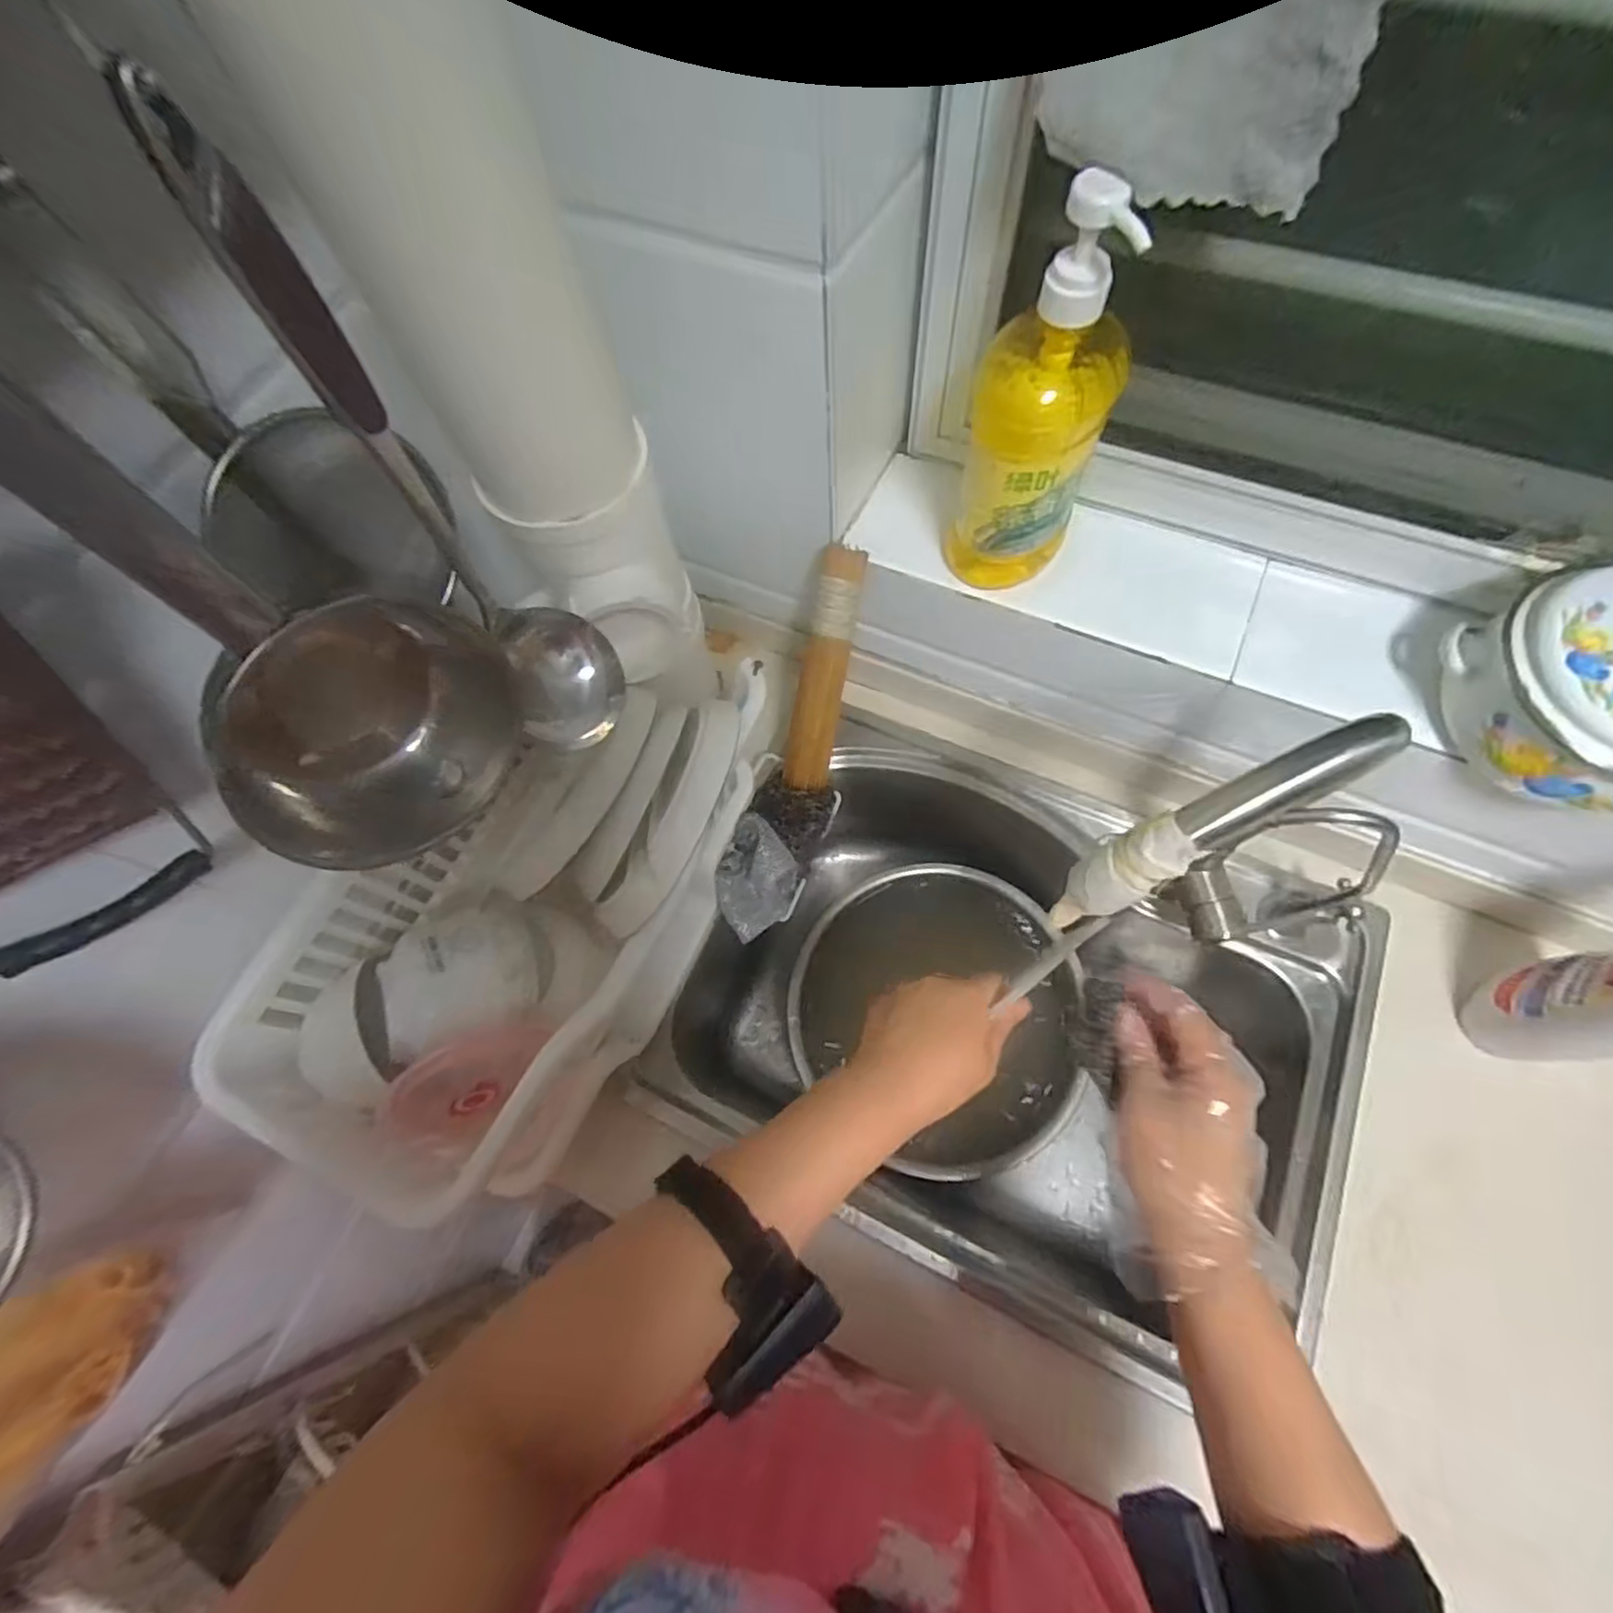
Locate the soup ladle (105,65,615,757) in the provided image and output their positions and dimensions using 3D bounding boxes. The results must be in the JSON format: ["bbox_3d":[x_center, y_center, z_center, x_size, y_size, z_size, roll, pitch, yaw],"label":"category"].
[{"bbox_3d":[-0.169,-0.141,0.349,0.061,0.308,0.094,-28,69,-8],"label":"soup ladle"}]

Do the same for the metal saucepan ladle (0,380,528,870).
[{"bbox_3d":[-0.249,-0.074,0.314,0.092,0.285,0.146,19,70,11],"label":"metal saucepan ladle"}]

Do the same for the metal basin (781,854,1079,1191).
[{"bbox_3d":[0.137,0.224,0.753,0.295,0.086,0.307,-1,68,3],"label":"metal basin"}]

